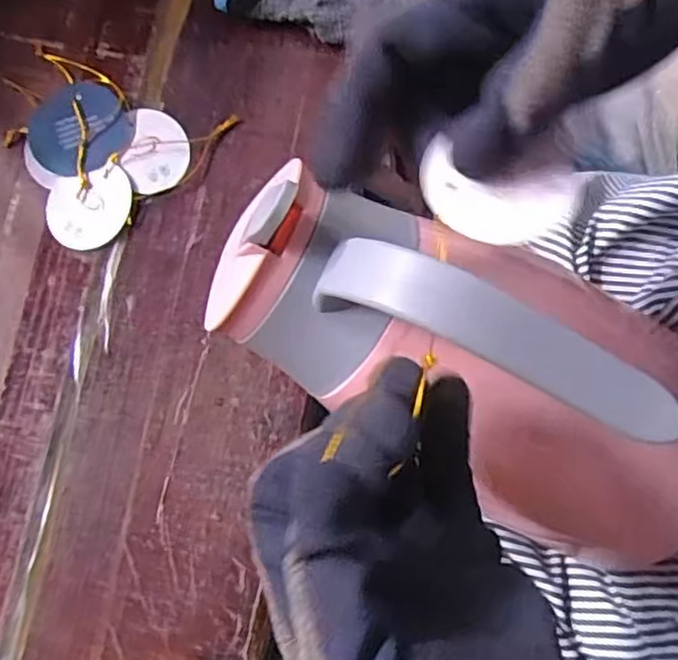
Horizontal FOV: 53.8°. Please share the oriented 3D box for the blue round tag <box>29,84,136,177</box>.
[{"bbox_3d":[-0.156,-0.120,0.399,0.058,0.008,0.057,0,79,1],"label":"blue round tag"}]

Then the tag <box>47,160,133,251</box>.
[{"bbox_3d":[-0.144,-0.070,0.389,0.050,0.004,0.045,-20,84,1],"label":"tag"}]

